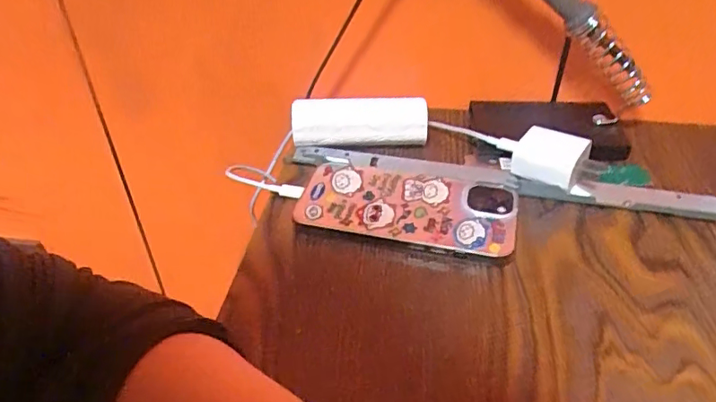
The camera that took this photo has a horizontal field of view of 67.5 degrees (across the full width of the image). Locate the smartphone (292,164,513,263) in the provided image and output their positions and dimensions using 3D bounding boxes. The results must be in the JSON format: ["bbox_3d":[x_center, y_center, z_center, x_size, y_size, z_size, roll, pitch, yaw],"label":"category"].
[{"bbox_3d":[0.033,0.005,0.356,0.138,0.017,0.068,7,41,10],"label":"smartphone"}]

